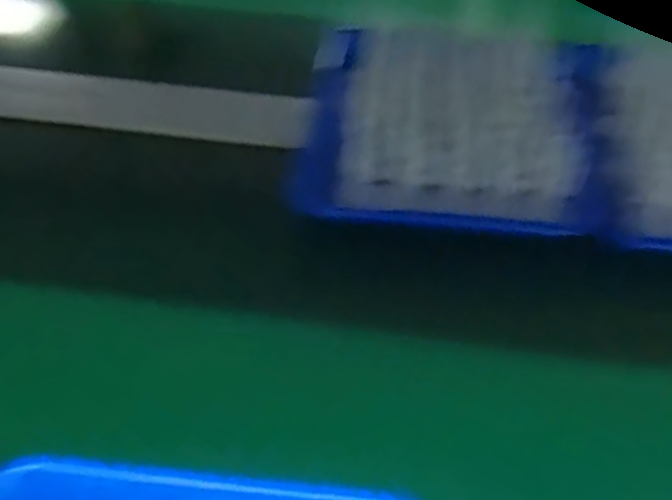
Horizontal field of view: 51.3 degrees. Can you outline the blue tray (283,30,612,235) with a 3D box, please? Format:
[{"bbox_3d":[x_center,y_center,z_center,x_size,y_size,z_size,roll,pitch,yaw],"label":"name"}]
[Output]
[{"bbox_3d":[0.109,-0.124,0.650,0.284,0.072,0.254,10,43,8],"label":"blue tray"}]

